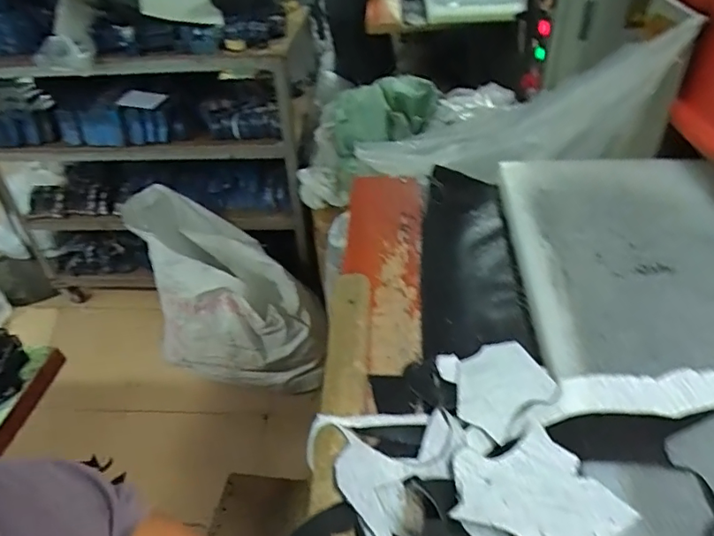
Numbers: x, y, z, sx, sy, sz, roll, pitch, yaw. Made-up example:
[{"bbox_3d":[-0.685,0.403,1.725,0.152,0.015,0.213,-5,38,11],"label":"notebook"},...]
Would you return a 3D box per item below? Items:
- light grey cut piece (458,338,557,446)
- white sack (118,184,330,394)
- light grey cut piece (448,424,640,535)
[{"bbox_3d":[0.155,0.124,0.557,0.125,0.016,0.089,-34,47,-30],"label":"light grey cut piece"},{"bbox_3d":[-0.429,0.097,1.758,0.565,0.603,0.479,-7,40,-4],"label":"white sack"},{"bbox_3d":[0.146,0.193,0.437,0.119,0.021,0.122,-24,43,-20],"label":"light grey cut piece"}]

